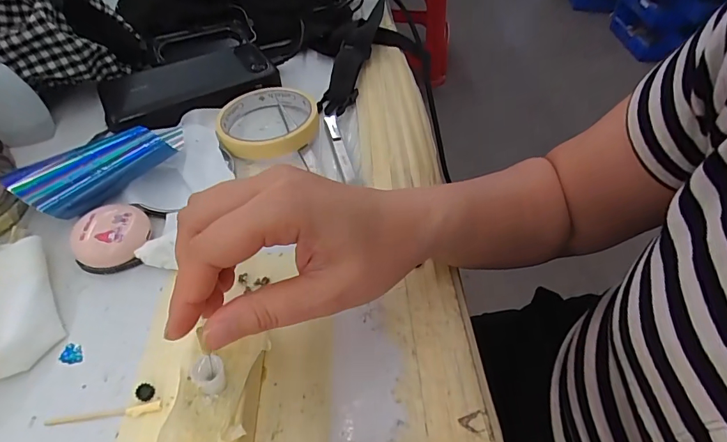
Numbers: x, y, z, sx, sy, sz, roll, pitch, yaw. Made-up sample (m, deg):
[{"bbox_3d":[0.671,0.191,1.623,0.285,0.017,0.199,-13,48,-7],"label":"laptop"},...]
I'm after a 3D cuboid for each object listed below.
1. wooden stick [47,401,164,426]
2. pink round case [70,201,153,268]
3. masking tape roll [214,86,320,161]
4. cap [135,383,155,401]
[{"bbox_3d":[-0.139,0.104,0.228,0.060,0.004,0.006,-6,51,-6],"label":"wooden stick"},{"bbox_3d":[-0.170,0.010,0.292,0.044,0.023,0.043,1,50,-1],"label":"pink round case"},{"bbox_3d":[-0.087,-0.090,0.376,0.089,0.015,0.089,1,50,-1],"label":"masking tape roll"},{"bbox_3d":[-0.120,0.094,0.234,0.008,0.005,0.009,28,55,20],"label":"cap"}]

